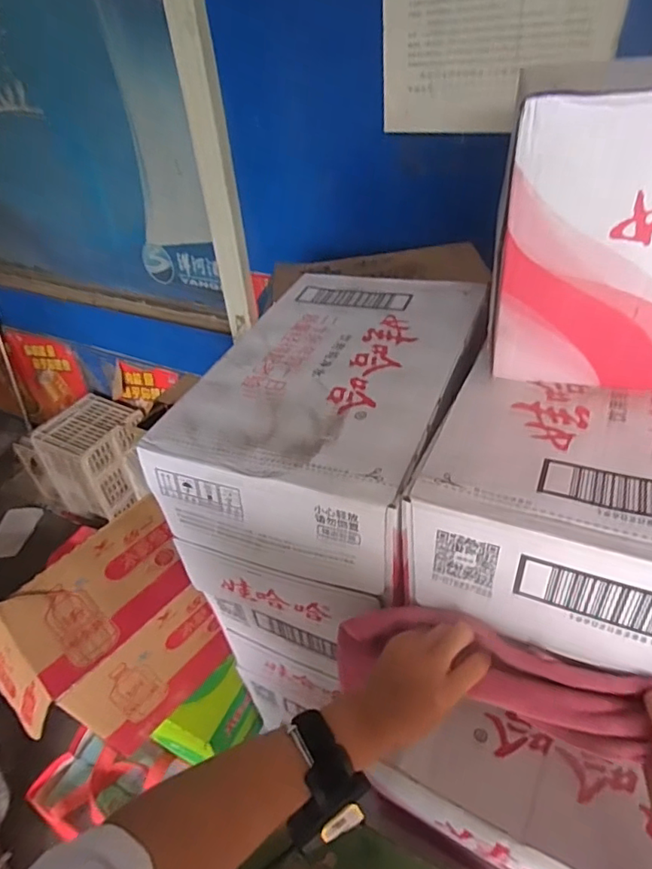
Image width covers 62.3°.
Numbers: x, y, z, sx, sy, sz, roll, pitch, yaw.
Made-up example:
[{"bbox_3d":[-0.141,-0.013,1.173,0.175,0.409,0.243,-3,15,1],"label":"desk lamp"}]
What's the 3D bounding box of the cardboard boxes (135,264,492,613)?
[{"bbox_3d":[0.014,-0.035,0.611,0.268,0.135,0.375,14,42,23],"label":"cardboard boxes"}]

